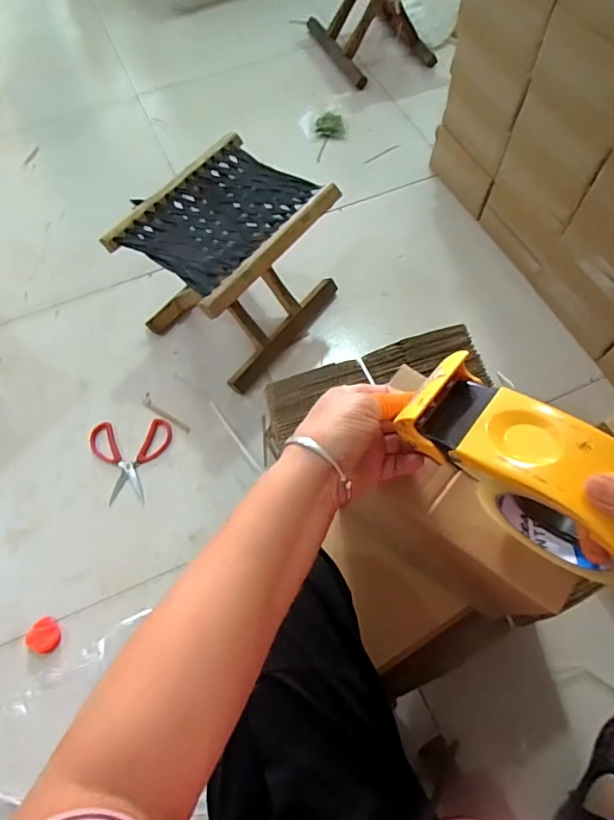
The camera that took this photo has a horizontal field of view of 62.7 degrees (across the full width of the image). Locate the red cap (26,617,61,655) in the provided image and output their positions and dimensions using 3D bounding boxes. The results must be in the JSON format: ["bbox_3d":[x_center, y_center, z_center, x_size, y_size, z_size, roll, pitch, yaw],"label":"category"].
[{"bbox_3d":[-0.401,0.346,0.773,0.052,0.016,0.046,29,67,14],"label":"red cap"}]

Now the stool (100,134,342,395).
[{"bbox_3d":[-0.130,-0.258,0.913,0.249,0.252,0.297,36,69,17],"label":"stool"}]

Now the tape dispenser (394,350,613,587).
[{"bbox_3d":[0.145,0.048,0.344,0.168,0.101,0.065,41,70,19],"label":"tape dispenser"}]

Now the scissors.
[{"bbox_3d":[-0.312,0.090,0.896,0.137,0.016,0.147,-4,69,-8],"label":"scissors"}]

